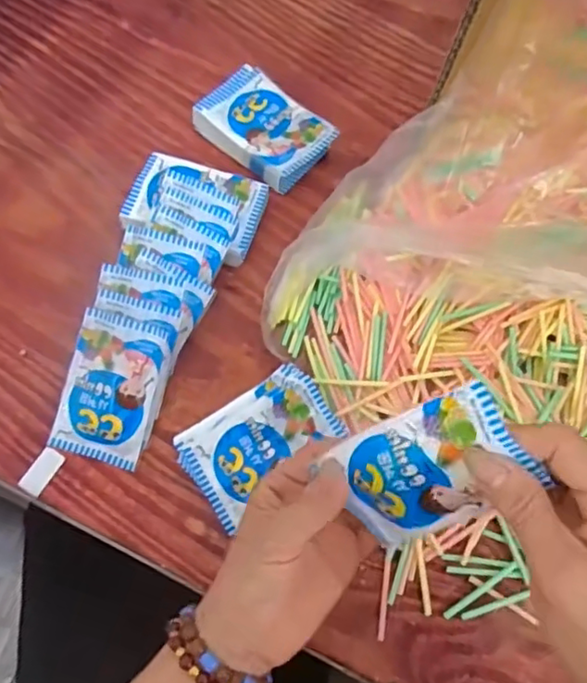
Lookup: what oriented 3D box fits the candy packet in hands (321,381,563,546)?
[{"bbox_3d":[0.063,0.064,0.294,0.060,0.100,0.009,52,36,0],"label":"candy packet in hands"}]

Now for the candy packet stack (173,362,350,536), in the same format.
[{"bbox_3d":[-0.024,0.069,0.430,0.110,0.022,0.069,-35,73,-16],"label":"candy packet stack"}]

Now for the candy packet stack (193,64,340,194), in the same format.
[{"bbox_3d":[-0.024,-0.187,0.533,0.109,0.030,0.075,38,71,13],"label":"candy packet stack"}]

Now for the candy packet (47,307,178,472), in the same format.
[{"bbox_3d":[-0.130,0.034,0.431,0.065,0.011,0.103,17,93,4],"label":"candy packet"}]

